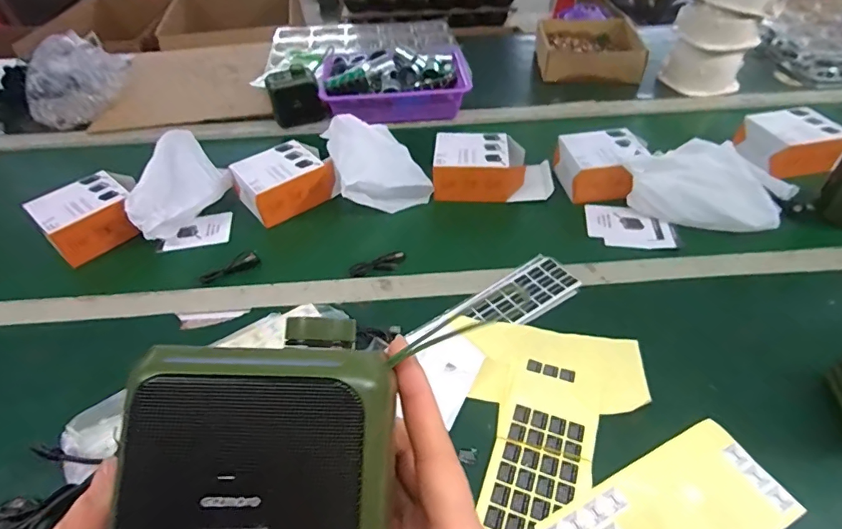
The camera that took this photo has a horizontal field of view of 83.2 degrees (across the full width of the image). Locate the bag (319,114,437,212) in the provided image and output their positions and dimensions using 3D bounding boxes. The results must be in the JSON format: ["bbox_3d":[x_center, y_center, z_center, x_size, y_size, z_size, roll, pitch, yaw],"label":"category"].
[{"bbox_3d":[-0.073,-0.162,0.749,0.129,0.079,0.169,-13,46,-13],"label":"bag"}]

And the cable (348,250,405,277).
[{"bbox_3d":[-0.058,0.000,0.630,0.075,0.016,0.020,-14,46,-14],"label":"cable"}]

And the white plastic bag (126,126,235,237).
[{"bbox_3d":[-0.351,-0.118,0.702,0.093,0.080,0.179,0,44,1],"label":"white plastic bag"}]

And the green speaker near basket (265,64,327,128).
[{"bbox_3d":[-0.233,-0.314,0.885,0.094,0.101,0.027,-15,46,-15],"label":"green speaker near basket"}]

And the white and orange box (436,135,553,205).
[{"bbox_3d":[0.112,-0.150,0.730,0.175,0.056,0.101,7,45,8],"label":"white and orange box"}]

